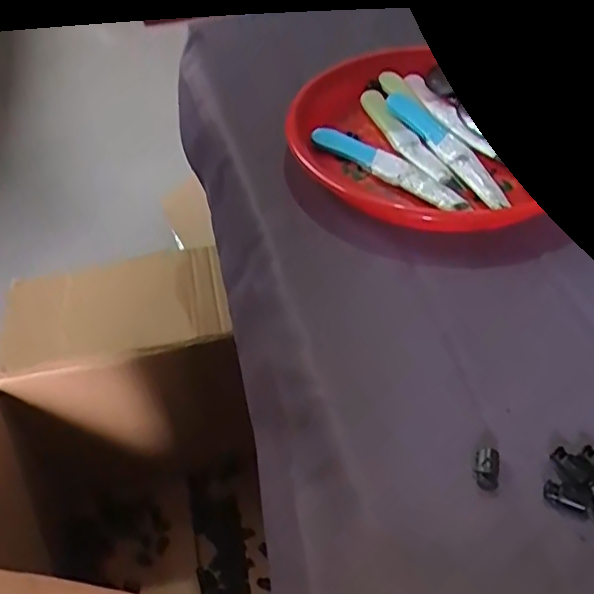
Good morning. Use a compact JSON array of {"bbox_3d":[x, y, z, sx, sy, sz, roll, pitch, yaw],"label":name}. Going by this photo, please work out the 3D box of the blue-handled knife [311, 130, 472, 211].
[{"bbox_3d":[0.073,-0.103,0.484,0.029,0.011,0.148,-38,55,-26],"label":"blue-handled knife"}]

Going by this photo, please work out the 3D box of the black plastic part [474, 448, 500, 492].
[{"bbox_3d":[0.100,0.090,0.315,0.013,0.004,0.023,8,49,12],"label":"black plastic part"}]

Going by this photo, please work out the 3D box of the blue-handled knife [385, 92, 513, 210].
[{"bbox_3d":[0.120,-0.125,0.498,0.031,0.010,0.166,-19,49,-12],"label":"blue-handled knife"}]

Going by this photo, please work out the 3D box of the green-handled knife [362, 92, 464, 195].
[{"bbox_3d":[0.090,-0.135,0.510,0.025,0.008,0.160,-17,48,-10],"label":"green-handled knife"}]

